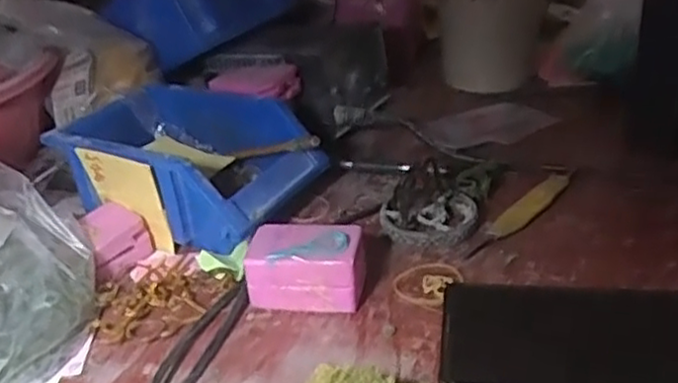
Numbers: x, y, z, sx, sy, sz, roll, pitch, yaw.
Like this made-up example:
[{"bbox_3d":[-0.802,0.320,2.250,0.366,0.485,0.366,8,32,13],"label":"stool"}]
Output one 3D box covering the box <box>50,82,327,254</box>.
[{"bbox_3d":[-0.113,-0.019,0.544,0.179,0.083,0.127,12,33,29],"label":"box"}]

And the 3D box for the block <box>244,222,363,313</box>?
[{"bbox_3d":[-0.019,0.048,0.441,0.072,0.042,0.043,-1,28,12],"label":"block"}]

